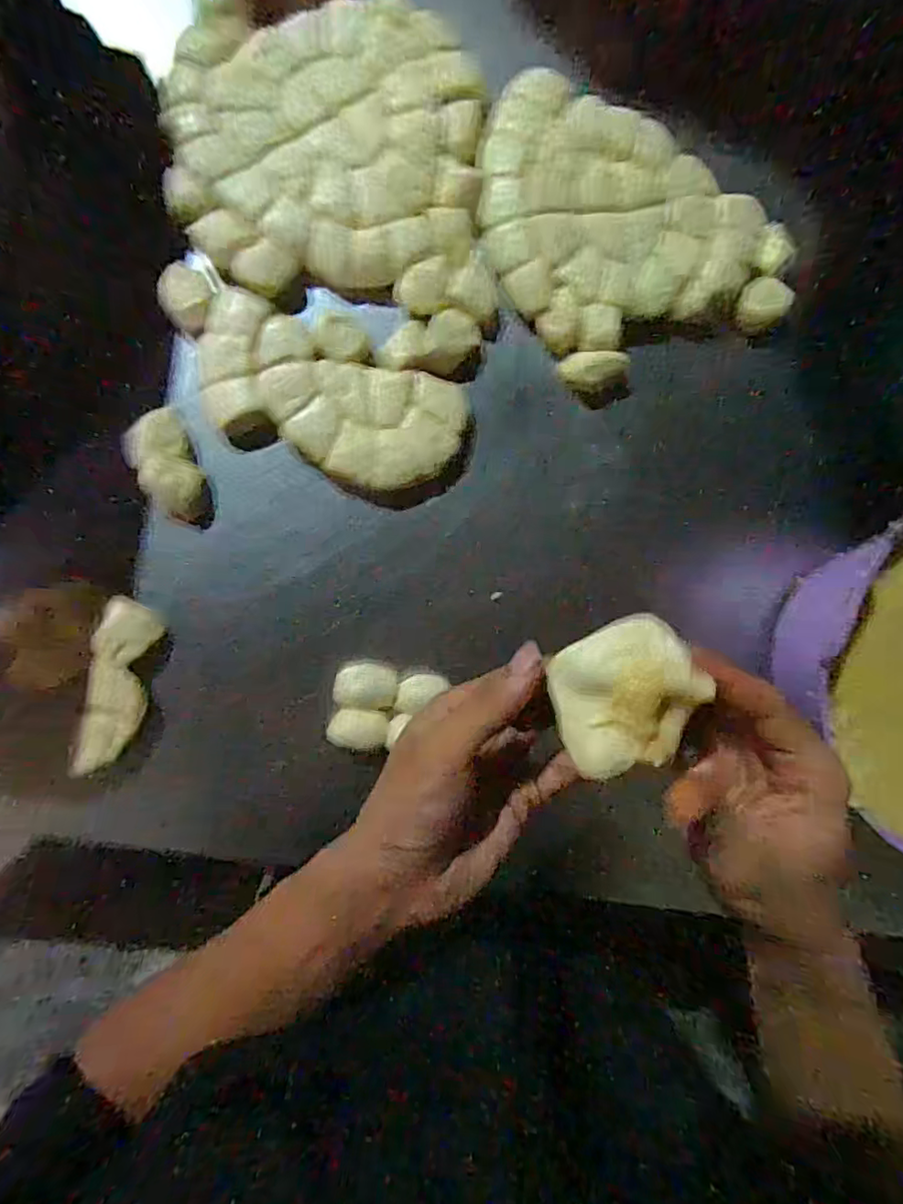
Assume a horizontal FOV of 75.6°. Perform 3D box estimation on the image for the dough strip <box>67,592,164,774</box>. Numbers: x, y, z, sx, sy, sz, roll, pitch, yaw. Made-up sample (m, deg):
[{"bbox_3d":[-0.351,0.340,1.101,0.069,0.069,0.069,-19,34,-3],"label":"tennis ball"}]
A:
[{"bbox_3d":[-0.254,0.065,0.442,0.041,0.022,0.130,12,94,-9],"label":"dough strip"}]

